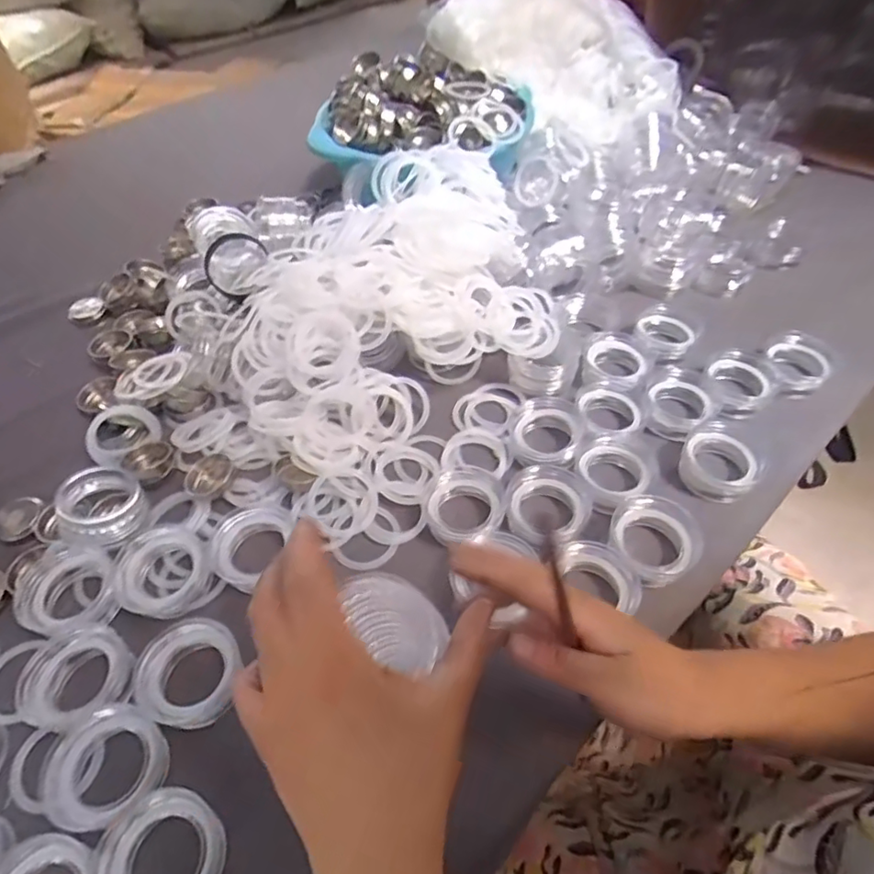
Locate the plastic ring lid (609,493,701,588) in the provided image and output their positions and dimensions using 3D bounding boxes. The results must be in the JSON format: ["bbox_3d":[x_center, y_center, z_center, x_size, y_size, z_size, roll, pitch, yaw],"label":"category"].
[{"bbox_3d":[0.172,0.084,0.458,0.065,0.030,0.068,-4,53,5],"label":"plastic ring lid"}]

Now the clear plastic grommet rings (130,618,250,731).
[{"bbox_3d":[-0.172,0.163,0.395,0.068,0.021,0.069,-1,51,1],"label":"clear plastic grommet rings"}]

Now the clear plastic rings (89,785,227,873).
[{"bbox_3d":[-0.164,0.250,0.340,0.069,0.028,0.068,-1,51,1],"label":"clear plastic rings"}]

